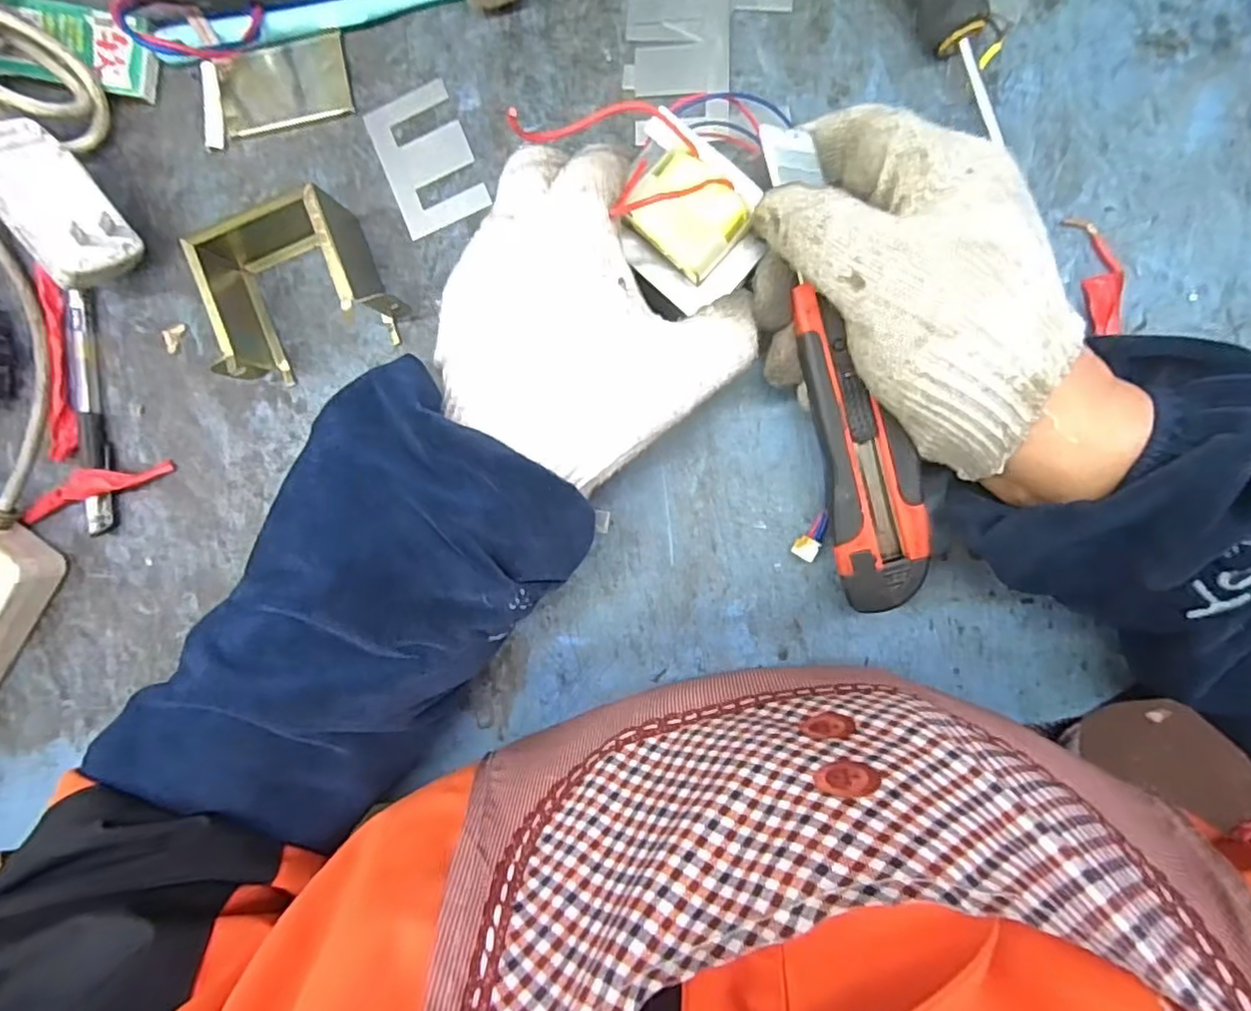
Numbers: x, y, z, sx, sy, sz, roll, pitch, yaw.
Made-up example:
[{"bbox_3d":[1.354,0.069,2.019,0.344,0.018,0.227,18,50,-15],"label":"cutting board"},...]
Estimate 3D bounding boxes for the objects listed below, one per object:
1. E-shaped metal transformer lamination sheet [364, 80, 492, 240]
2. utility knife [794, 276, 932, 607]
[{"bbox_3d":[-0.098,-0.171,0.313,0.043,0.004,0.065,-22,91,6],"label":"E-shaped metal transformer lamination sheet"},{"bbox_3d":[0.098,-0.020,0.267,0.038,0.013,0.133,-17,102,6],"label":"utility knife"}]

